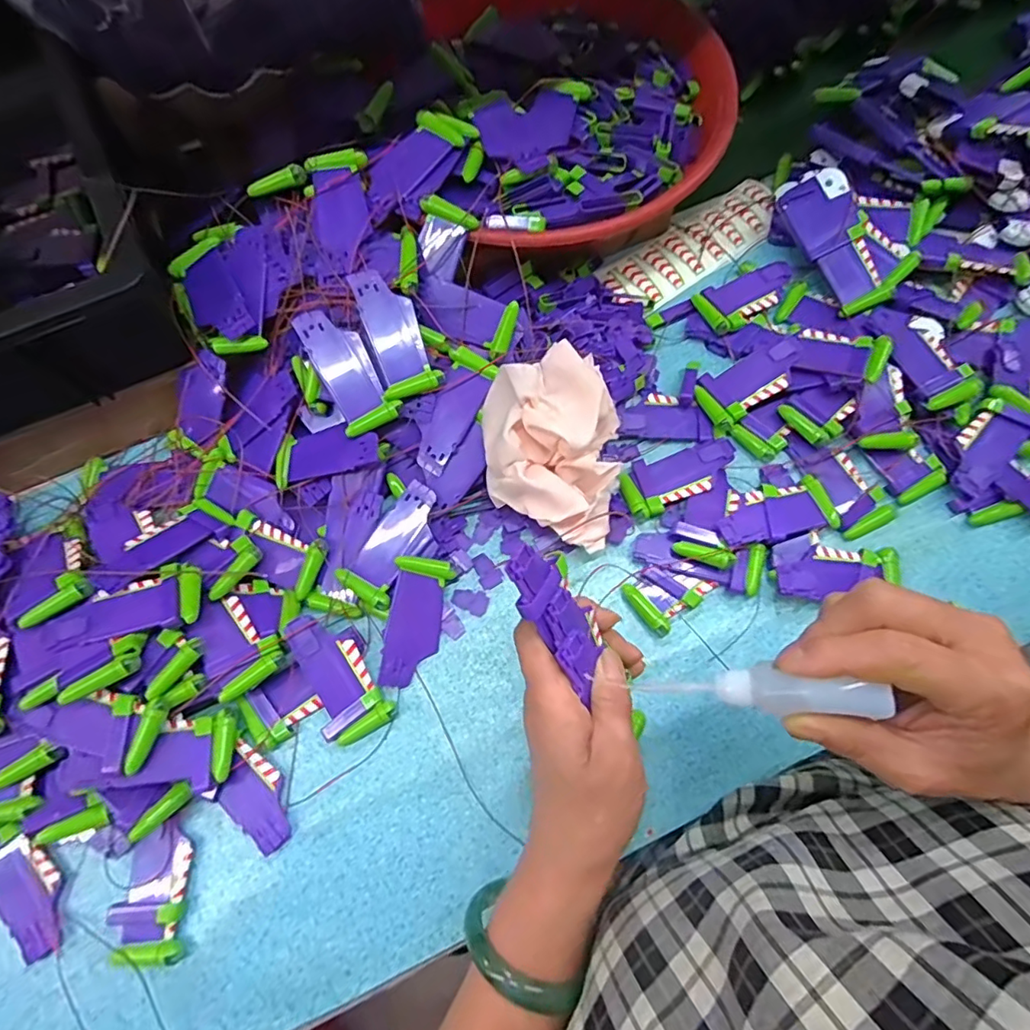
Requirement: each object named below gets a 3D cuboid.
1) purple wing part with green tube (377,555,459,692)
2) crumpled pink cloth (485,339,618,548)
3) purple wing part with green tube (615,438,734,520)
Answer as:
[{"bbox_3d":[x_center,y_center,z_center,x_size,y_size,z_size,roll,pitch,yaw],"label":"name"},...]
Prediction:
[{"bbox_3d":[-0.069,0.075,0.383,0.038,0.009,0.088,8,86,-15],"label":"purple wing part with green tube"},{"bbox_3d":[0.027,-0.045,0.379,0.095,0.046,0.136,2,98,-8],"label":"crumpled pink cloth"},{"bbox_3d":[0.124,-0.029,0.411,0.088,0.008,0.042,-19,72,-4],"label":"purple wing part with green tube"}]

